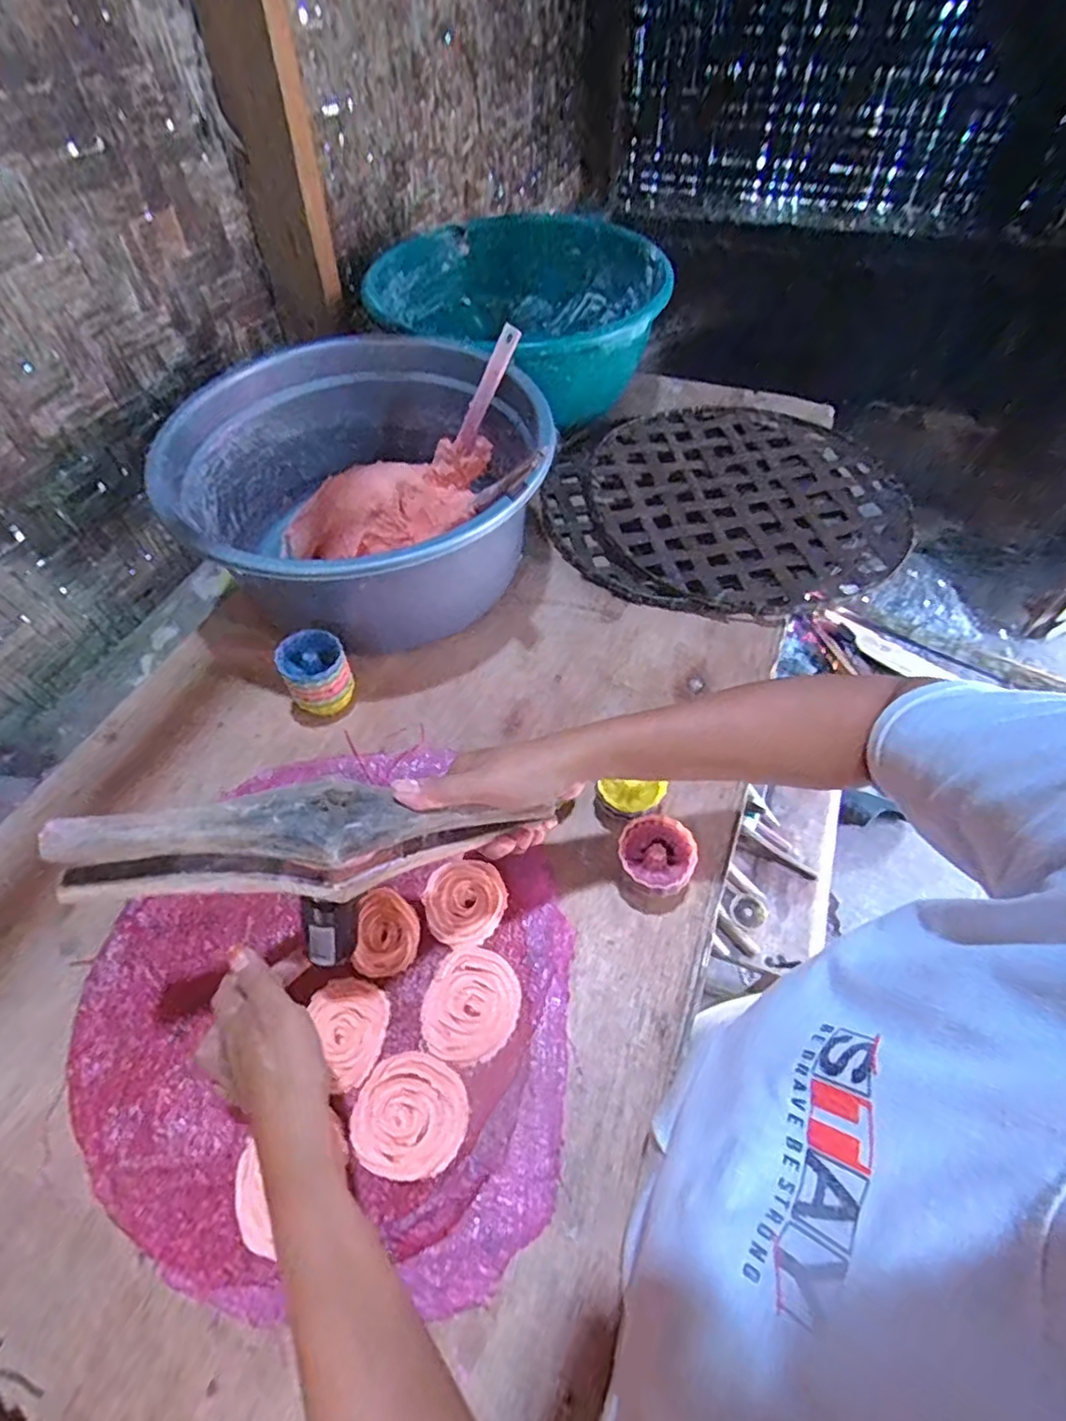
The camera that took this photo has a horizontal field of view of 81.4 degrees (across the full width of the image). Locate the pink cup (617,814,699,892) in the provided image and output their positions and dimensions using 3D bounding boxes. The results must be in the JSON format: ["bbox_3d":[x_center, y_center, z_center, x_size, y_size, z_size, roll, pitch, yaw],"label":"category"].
[{"bbox_3d":[0.104,0.127,0.529,0.063,0.046,0.058,-1,54,1],"label":"pink cup"}]

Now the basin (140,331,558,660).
[{"bbox_3d":[-0.180,-0.242,0.704,0.379,0.172,0.387,-1,54,1],"label":"basin"}]

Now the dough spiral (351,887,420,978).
[{"bbox_3d":[-0.120,0.180,0.508,0.050,0.010,0.069,-4,54,-1],"label":"dough spiral"}]

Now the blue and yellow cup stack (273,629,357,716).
[{"bbox_3d":[-0.218,-0.039,0.625,0.061,0.060,0.059,-29,59,-19],"label":"blue and yellow cup stack"}]

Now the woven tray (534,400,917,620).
[{"bbox_3d":[0.245,-0.266,0.806,0.421,0.055,0.396,-24,57,-15],"label":"woven tray"}]

